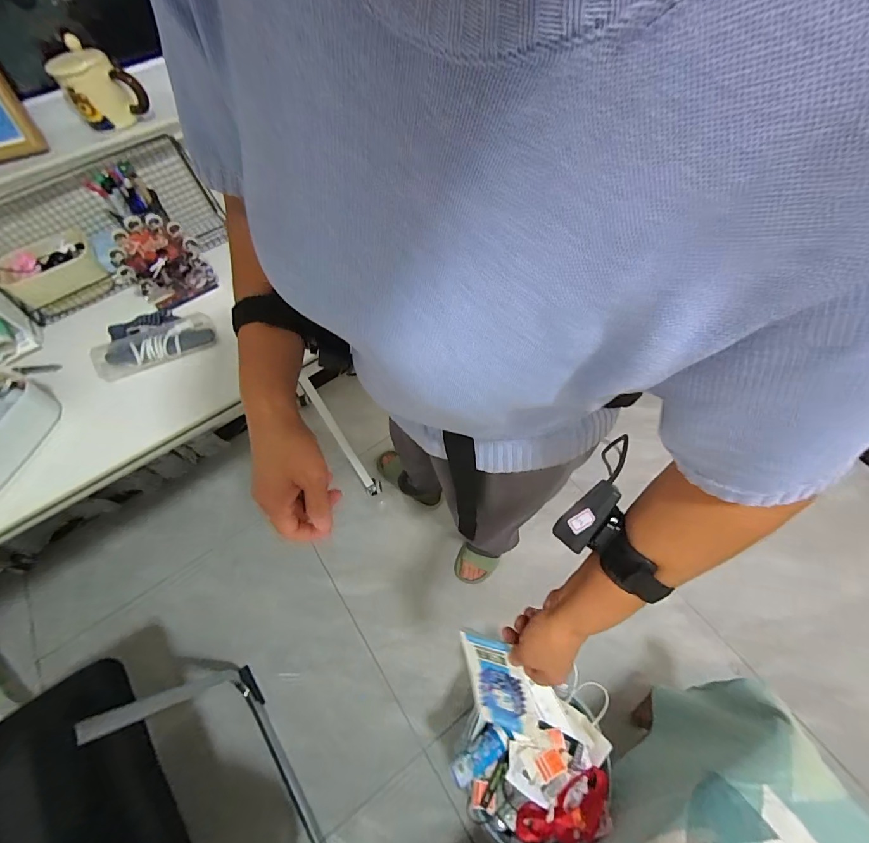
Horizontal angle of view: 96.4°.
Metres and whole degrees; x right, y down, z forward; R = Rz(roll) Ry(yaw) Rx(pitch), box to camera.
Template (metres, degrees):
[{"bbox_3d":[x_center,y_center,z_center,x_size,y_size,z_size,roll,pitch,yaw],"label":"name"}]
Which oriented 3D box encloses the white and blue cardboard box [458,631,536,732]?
[{"bbox_3d":[0.075,0.315,0.469,0.083,0.009,0.115,-10,96,38],"label":"white and blue cardboard box"}]

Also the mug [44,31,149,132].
[{"bbox_3d":[-0.566,-0.571,0.661,0.119,0.095,0.091,-30,64,-13],"label":"mug"}]

